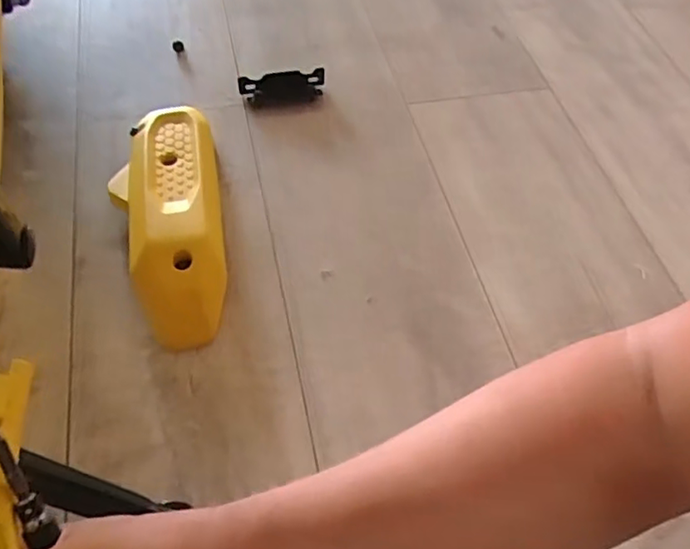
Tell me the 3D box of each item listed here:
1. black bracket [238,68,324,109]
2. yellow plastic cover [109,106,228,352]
[{"bbox_3d":[-0.077,-0.235,0.753,0.107,0.030,0.036,-11,56,-13],"label":"black bracket"},{"bbox_3d":[-0.182,-0.063,0.622,0.109,0.048,0.290,-6,55,-10],"label":"yellow plastic cover"}]

